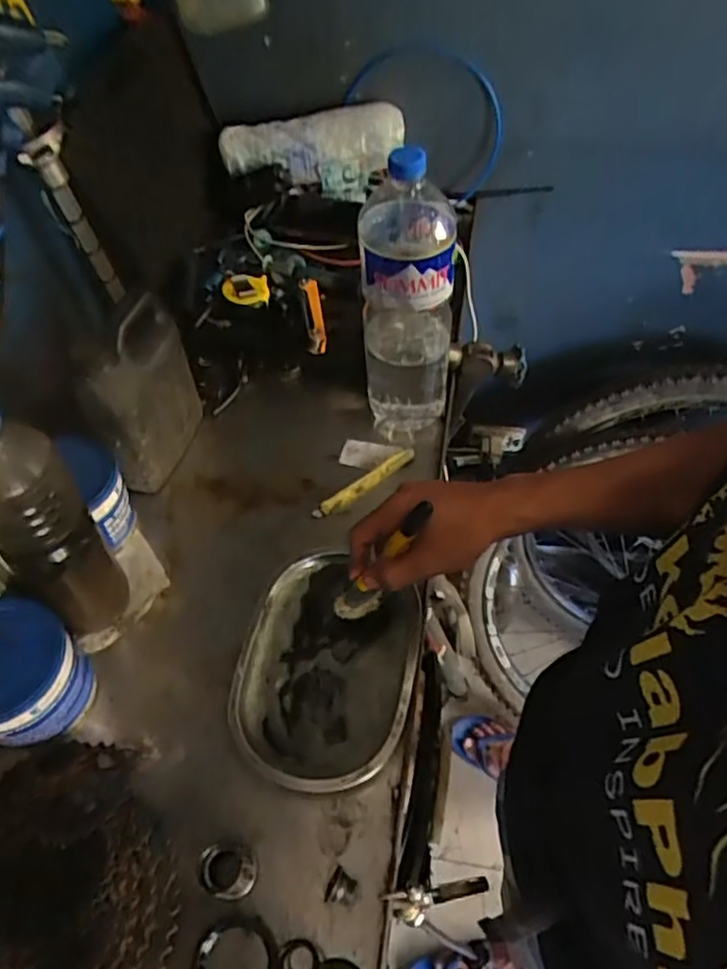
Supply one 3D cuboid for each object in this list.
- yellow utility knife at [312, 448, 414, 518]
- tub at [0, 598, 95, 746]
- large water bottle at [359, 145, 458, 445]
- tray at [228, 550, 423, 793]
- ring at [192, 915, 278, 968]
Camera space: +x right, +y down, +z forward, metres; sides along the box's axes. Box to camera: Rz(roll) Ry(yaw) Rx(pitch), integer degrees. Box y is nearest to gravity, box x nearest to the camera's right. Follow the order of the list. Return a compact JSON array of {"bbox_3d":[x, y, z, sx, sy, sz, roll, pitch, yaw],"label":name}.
[{"bbox_3d":[0.001,0.000,0.724,0.132,0.020,0.016,-34,60,-19],"label":"yellow utility knife"},{"bbox_3d":[-0.294,0.158,0.553,0.106,0.081,0.099,-1,55,2],"label":"tub"},{"bbox_3d":[0.047,-0.183,0.664,0.093,0.311,0.105,-15,56,-8],"label":"large water bottle"},{"bbox_3d":[-0.032,0.164,0.597,0.152,0.035,0.209,11,56,10],"label":"tray"},{"bbox_3d":[-0.094,0.352,0.481,0.061,0.016,0.060,-1,55,2],"label":"ring"}]

